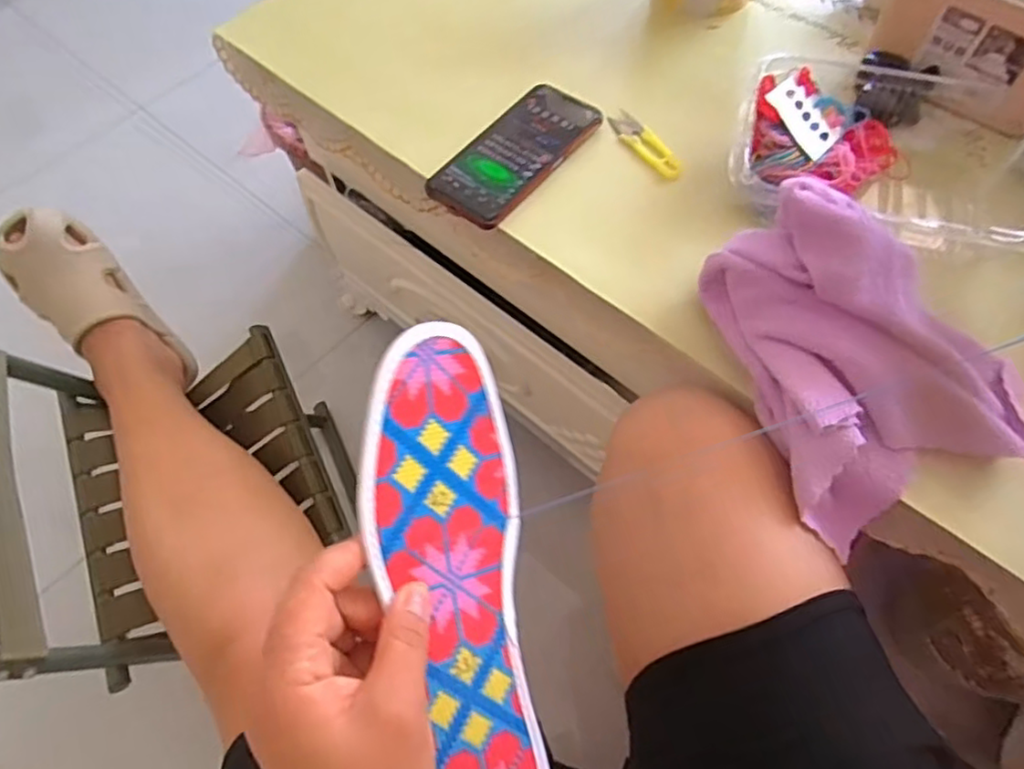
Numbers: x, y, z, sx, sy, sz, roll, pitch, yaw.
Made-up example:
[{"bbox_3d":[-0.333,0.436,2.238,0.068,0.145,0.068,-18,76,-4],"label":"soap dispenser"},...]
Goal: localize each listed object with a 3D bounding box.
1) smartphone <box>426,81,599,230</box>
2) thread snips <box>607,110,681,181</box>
[{"bbox_3d":[0.002,-0.202,0.564,0.079,0.016,0.162,37,68,20],"label":"smartphone"},{"bbox_3d":[0.118,-0.212,0.571,0.027,0.006,0.088,-31,65,-14],"label":"thread snips"}]

